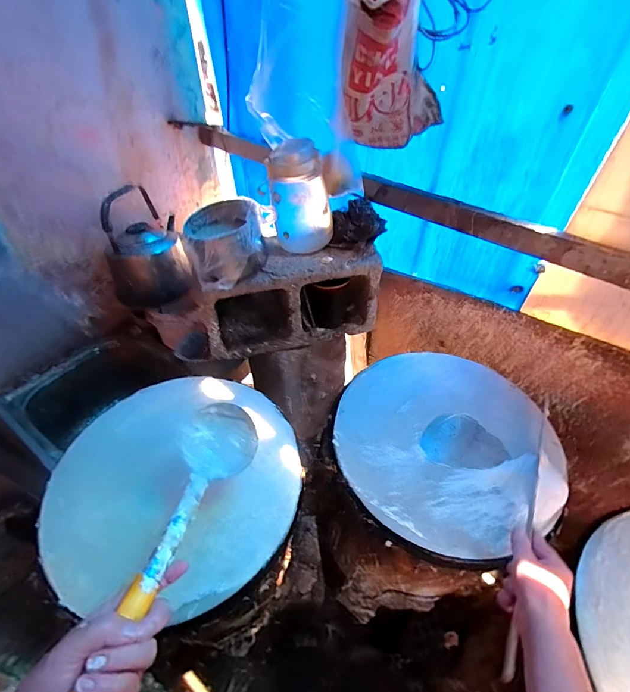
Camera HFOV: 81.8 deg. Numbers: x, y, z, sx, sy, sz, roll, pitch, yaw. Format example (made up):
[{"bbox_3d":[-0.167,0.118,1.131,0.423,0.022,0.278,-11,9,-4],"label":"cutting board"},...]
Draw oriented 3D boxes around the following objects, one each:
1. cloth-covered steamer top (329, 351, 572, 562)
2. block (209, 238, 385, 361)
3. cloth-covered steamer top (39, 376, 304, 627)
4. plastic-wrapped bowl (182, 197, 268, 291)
[{"bbox_3d":[0.224,0.153,0.624,0.364,0.033,0.364,0,50,0],"label":"cloth-covered steamer top"},{"bbox_3d":[-0.054,-0.117,0.809,0.368,0.184,0.149,-9,47,-8],"label":"block"},{"bbox_3d":[-0.213,0.192,0.563,0.370,0.033,0.346,3,50,3],"label":"cloth-covered steamer top"},{"bbox_3d":[-0.169,-0.201,0.697,0.144,0.107,0.180,-15,48,-13],"label":"plastic-wrapped bowl"}]

